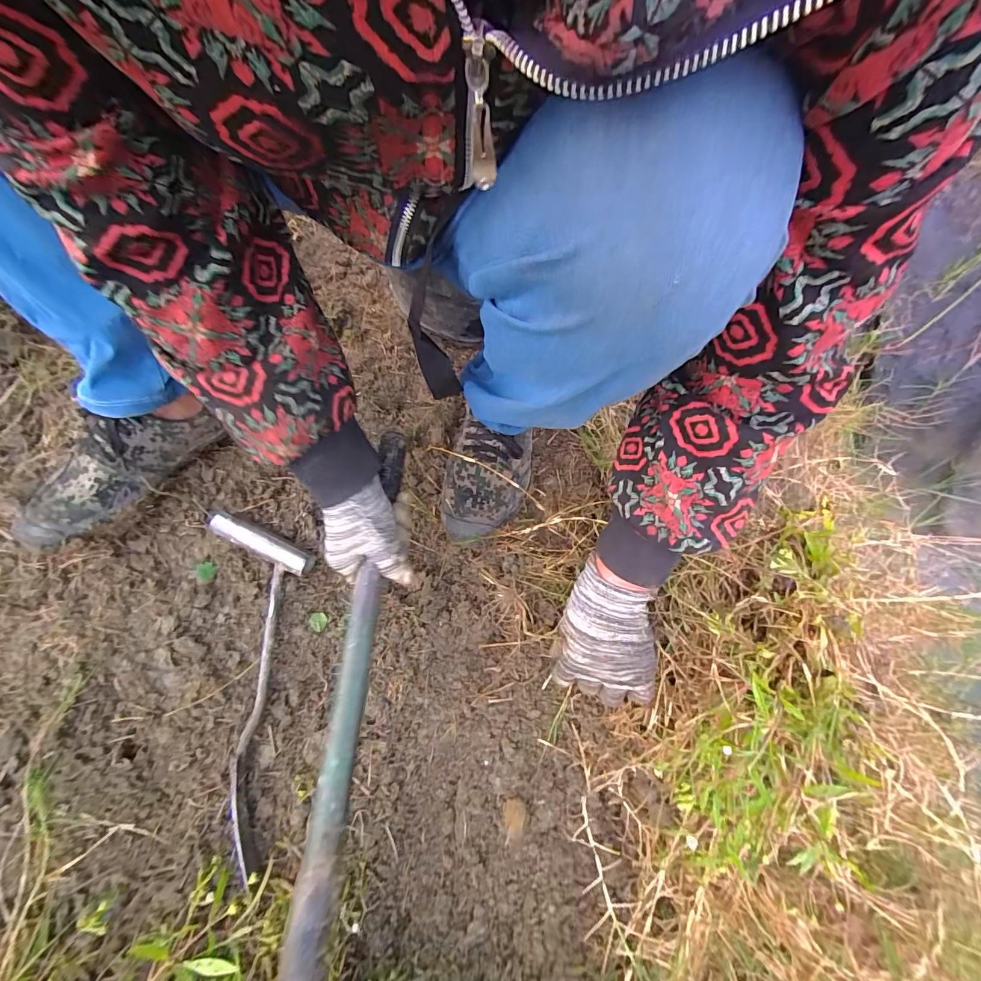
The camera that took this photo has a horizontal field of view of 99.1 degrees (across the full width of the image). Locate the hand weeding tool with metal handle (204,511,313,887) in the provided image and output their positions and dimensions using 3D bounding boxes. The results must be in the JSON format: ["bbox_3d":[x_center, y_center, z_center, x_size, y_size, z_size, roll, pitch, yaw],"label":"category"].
[{"bbox_3d":[-0.225,0.169,0.422,0.106,0.027,0.339,-15,70,-8],"label":"hand weeding tool with metal handle"}]

